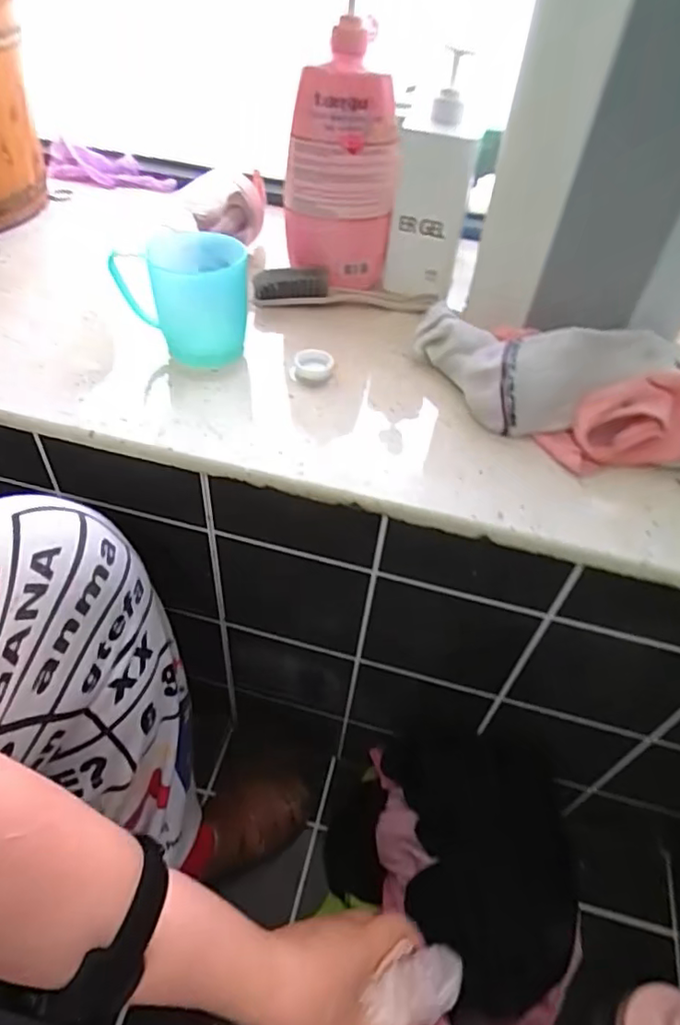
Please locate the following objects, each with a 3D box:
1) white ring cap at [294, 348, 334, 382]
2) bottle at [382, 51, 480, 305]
[{"bbox_3d":[-0.024,-0.137,0.538,0.034,0.014,0.029,30,52,19],"label":"white ring cap"},{"bbox_3d":[0.095,-0.329,0.590,0.073,0.208,0.080,13,48,5],"label":"bottle"}]

